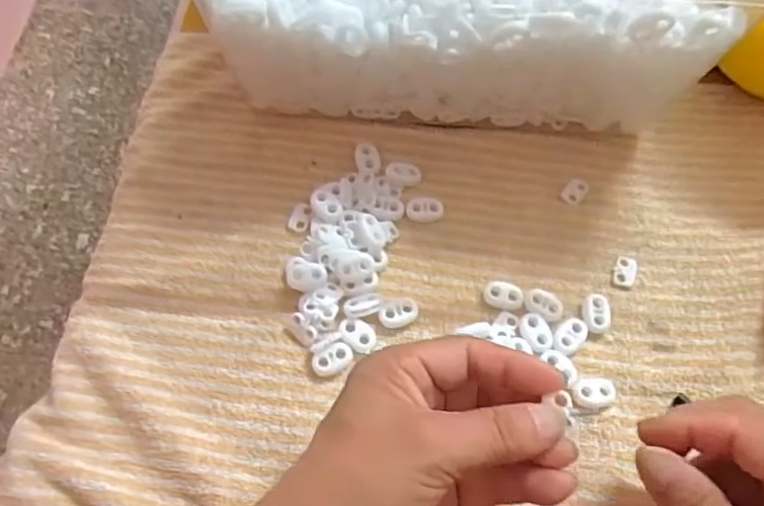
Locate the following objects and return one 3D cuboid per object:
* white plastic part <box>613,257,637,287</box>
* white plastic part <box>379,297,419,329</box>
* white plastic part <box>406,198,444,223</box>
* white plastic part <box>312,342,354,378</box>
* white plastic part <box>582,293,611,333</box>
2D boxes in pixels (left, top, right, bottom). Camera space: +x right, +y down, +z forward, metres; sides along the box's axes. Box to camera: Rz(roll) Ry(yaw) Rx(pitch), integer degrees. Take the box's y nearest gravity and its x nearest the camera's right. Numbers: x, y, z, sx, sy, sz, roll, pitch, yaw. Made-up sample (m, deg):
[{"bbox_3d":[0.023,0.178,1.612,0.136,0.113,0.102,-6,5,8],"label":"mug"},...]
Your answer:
[{"bbox_3d":[0.144,0.010,0.364,0.012,0.004,0.020,21,66,6],"label":"white plastic part"},{"bbox_3d":[0.010,0.034,0.347,0.023,0.006,0.015,-24,69,-13],"label":"white plastic part"},{"bbox_3d":[0.026,-0.027,0.375,0.022,0.004,0.016,-6,66,-6],"label":"white plastic part"},{"bbox_3d":[-0.026,0.057,0.331,0.023,0.004,0.014,-26,70,-14],"label":"white plastic part"},{"bbox_3d":[0.121,0.034,0.351,0.016,0.006,0.023,11,66,2],"label":"white plastic part"}]

